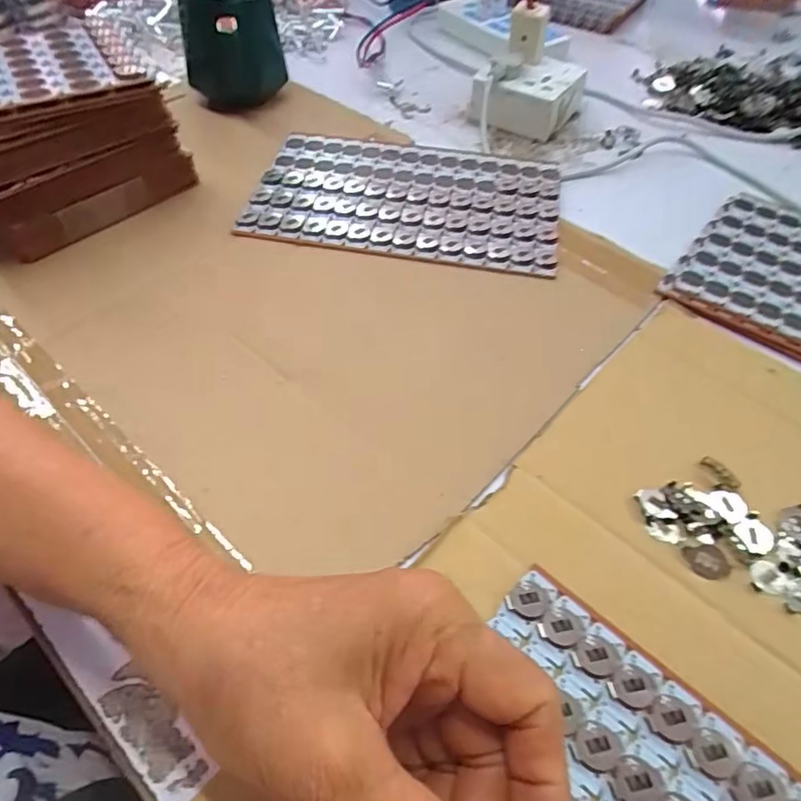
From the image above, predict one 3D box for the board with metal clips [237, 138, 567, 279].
[{"bbox_3d":[0.006,-0.174,0.466,0.246,0.009,0.152,11,52,6],"label":"board with metal clips"}]

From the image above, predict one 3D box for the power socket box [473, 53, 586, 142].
[{"bbox_3d":[0.130,-0.310,0.555,0.092,0.041,0.097,23,54,15],"label":"power socket box"}]

